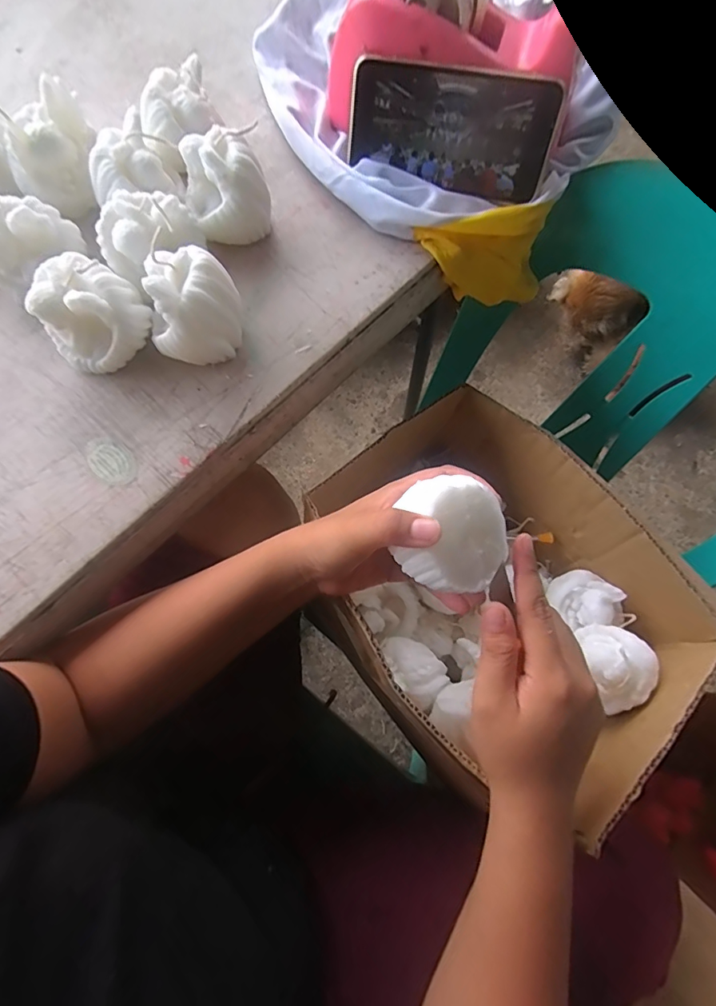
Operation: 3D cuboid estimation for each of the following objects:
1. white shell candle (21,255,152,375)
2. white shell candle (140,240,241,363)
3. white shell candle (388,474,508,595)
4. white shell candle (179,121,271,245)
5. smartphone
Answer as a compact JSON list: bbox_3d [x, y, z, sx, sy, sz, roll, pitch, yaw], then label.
[{"bbox_3d":[-0.177,-0.126,0.303,0.053,0.054,0.061,39,75,11],"label":"white shell candle"},{"bbox_3d":[-0.111,-0.130,0.308,0.059,0.058,0.053,-1,71,-2],"label":"white shell candle"},{"bbox_3d":[0.053,0.017,0.266,0.056,0.032,0.060,-5,100,-18],"label":"white shell candle"},{"bbox_3d":[-0.098,-0.233,0.341,0.061,0.056,0.055,-14,72,-6],"label":"white shell candle"},{"bbox_3d":[0.070,-0.288,0.357,0.154,0.074,0.004,15,39,7],"label":"smartphone"}]

